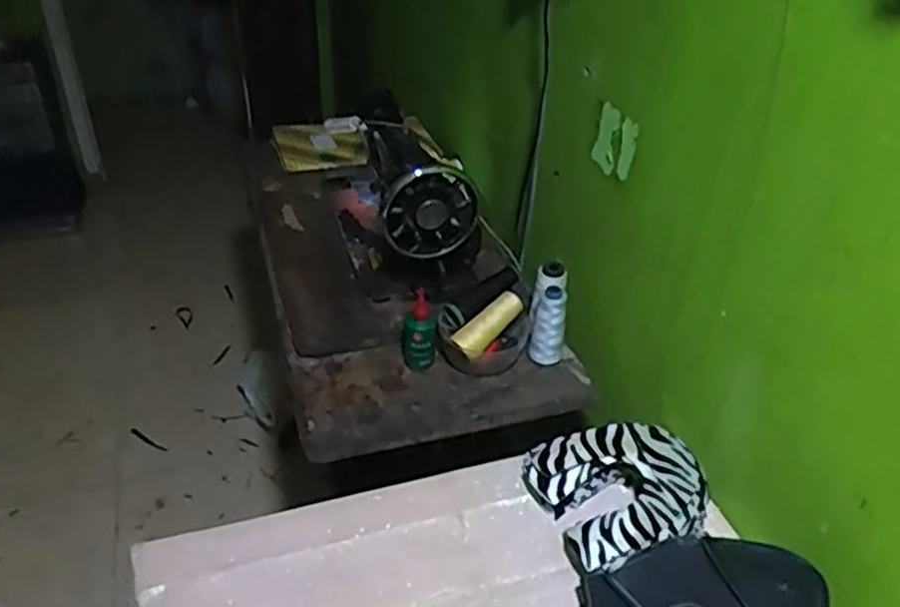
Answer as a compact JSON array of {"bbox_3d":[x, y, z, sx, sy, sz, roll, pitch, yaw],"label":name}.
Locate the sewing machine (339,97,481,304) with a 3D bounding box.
[{"bbox_3d":[-0.070,-0.162,1.157,0.168,0.220,0.291,-9,38,-13],"label":"sewing machine"}]

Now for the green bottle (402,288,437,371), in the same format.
[{"bbox_3d":[-0.041,0.038,1.000,0.045,0.103,0.034,0,37,-2],"label":"green bottle"}]

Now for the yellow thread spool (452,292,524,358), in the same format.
[{"bbox_3d":[0.053,0.029,1.012,0.034,0.034,0.116,31,58,33],"label":"yellow thread spool"}]

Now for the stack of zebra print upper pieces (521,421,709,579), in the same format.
[{"bbox_3d":[0.178,0.198,0.817,0.168,0.074,0.165,-16,40,-22],"label":"stack of zebra print upper pieces"}]

